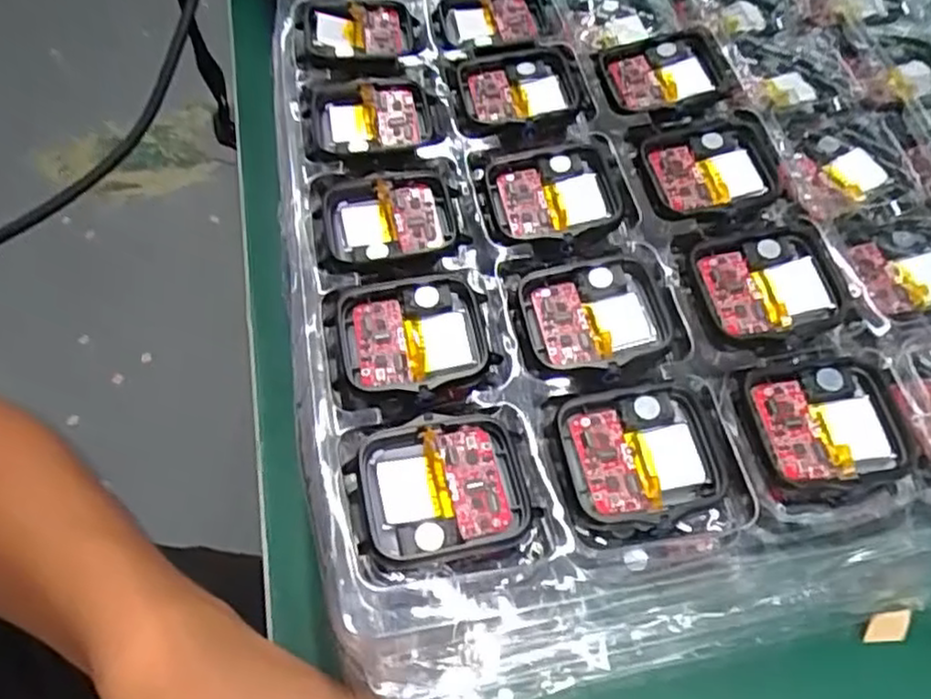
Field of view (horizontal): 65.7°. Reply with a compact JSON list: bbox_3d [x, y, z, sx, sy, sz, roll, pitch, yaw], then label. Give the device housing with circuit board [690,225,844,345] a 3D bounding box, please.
[{"bbox_3d":[0.093,-0.018,0.224,0.037,0.017,0.037,-7,60,-6],"label":"device housing with circuit board"}]

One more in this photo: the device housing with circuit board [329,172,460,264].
[{"bbox_3d":[-0.025,-0.043,0.239,0.042,0.004,0.033,-11,61,-8],"label":"device housing with circuit board"}]

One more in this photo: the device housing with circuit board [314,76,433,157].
[{"bbox_3d":[-0.034,-0.085,0.262,0.040,0.004,0.037,-9,60,-8],"label":"device housing with circuit board"}]

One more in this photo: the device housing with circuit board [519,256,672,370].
[{"bbox_3d":[0.041,-0.010,0.219,0.044,0.006,0.035,-11,61,-8],"label":"device housing with circuit board"}]

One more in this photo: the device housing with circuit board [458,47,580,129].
[{"bbox_3d":[0.021,-0.096,0.266,0.042,0.008,0.036,-7,60,-6],"label":"device housing with circuit board"}]

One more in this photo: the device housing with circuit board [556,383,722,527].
[{"bbox_3d":[0.050,0.029,0.199,0.043,0.007,0.036,-11,61,-8],"label":"device housing with circuit board"}]

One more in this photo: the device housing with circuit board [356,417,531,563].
[{"bbox_3d":[-0.006,0.037,0.191,0.043,0.006,0.035,-9,60,-7],"label":"device housing with circuit board"}]

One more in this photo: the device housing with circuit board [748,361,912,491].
[{"bbox_3d":[0.104,0.022,0.206,0.042,0.010,0.036,-4,60,-5],"label":"device housing with circuit board"}]

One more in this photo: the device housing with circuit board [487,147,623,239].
[{"bbox_3d":[0.030,-0.051,0.242,0.042,0.010,0.034,-10,61,-8],"label":"device housing with circuit board"}]

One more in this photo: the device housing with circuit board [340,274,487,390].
[{"bbox_3d":[-0.015,-0.003,0.216,0.042,0.009,0.036,-9,60,-8],"label":"device housing with circuit board"}]

